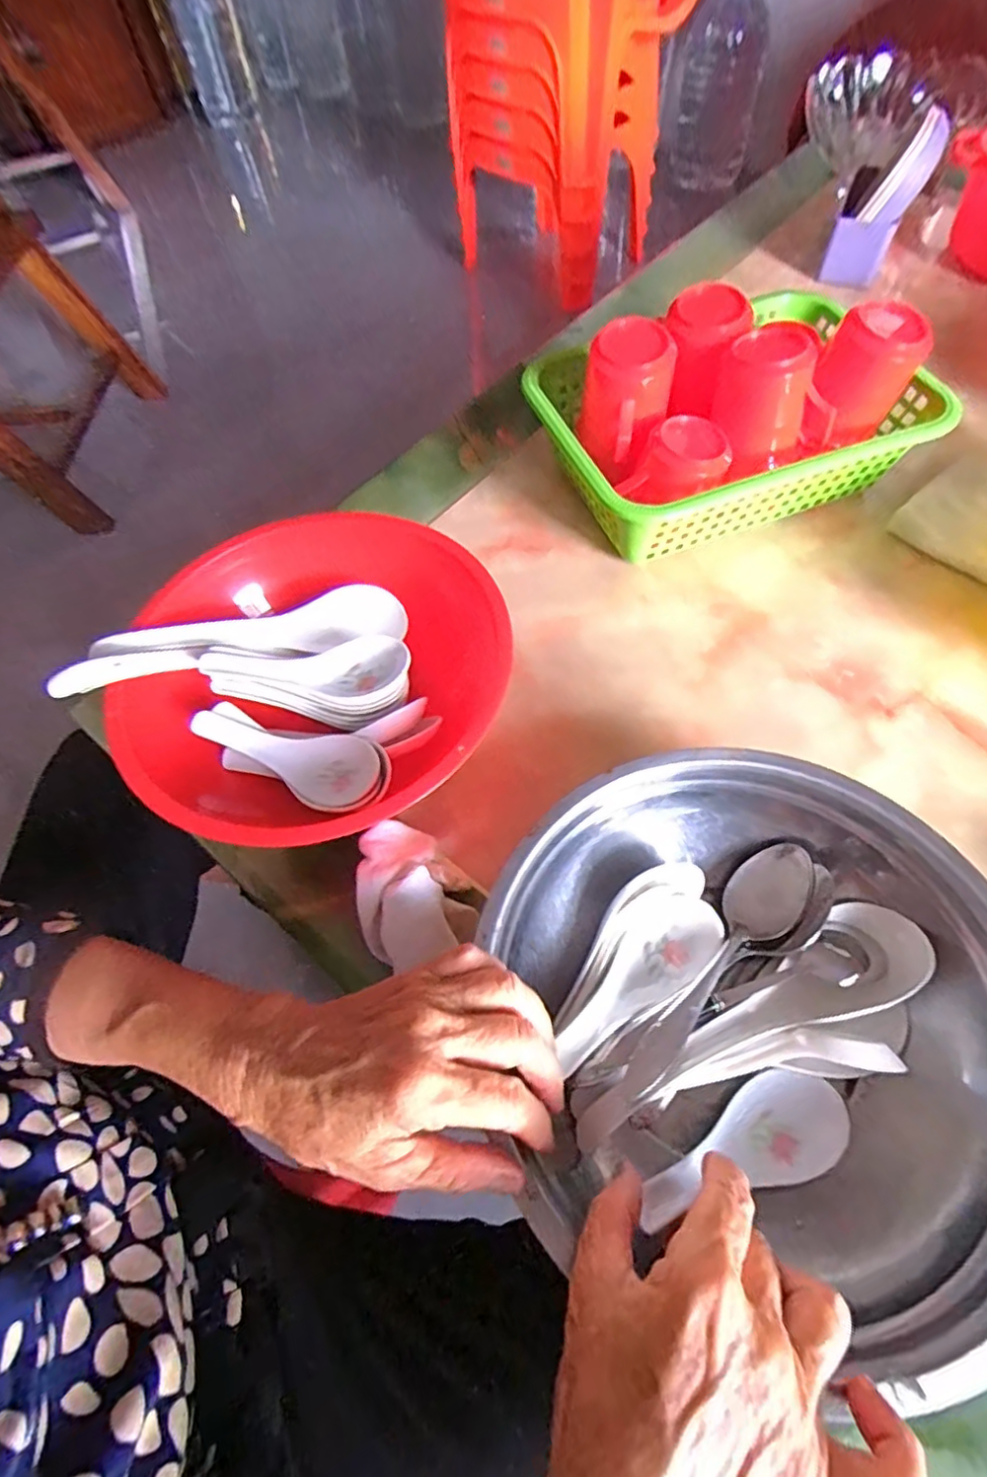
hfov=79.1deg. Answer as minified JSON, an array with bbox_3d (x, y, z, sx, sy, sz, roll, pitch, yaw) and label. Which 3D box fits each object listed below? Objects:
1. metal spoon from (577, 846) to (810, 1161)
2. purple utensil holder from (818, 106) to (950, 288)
[{"bbox_3d":[0.108,0.132,0.316,0.035,0.026,0.188,40,71,22],"label":"metal spoon"},{"bbox_3d":[0.415,-0.575,0.643,0.060,0.148,0.057,-22,64,-38],"label":"purple utensil holder"}]

